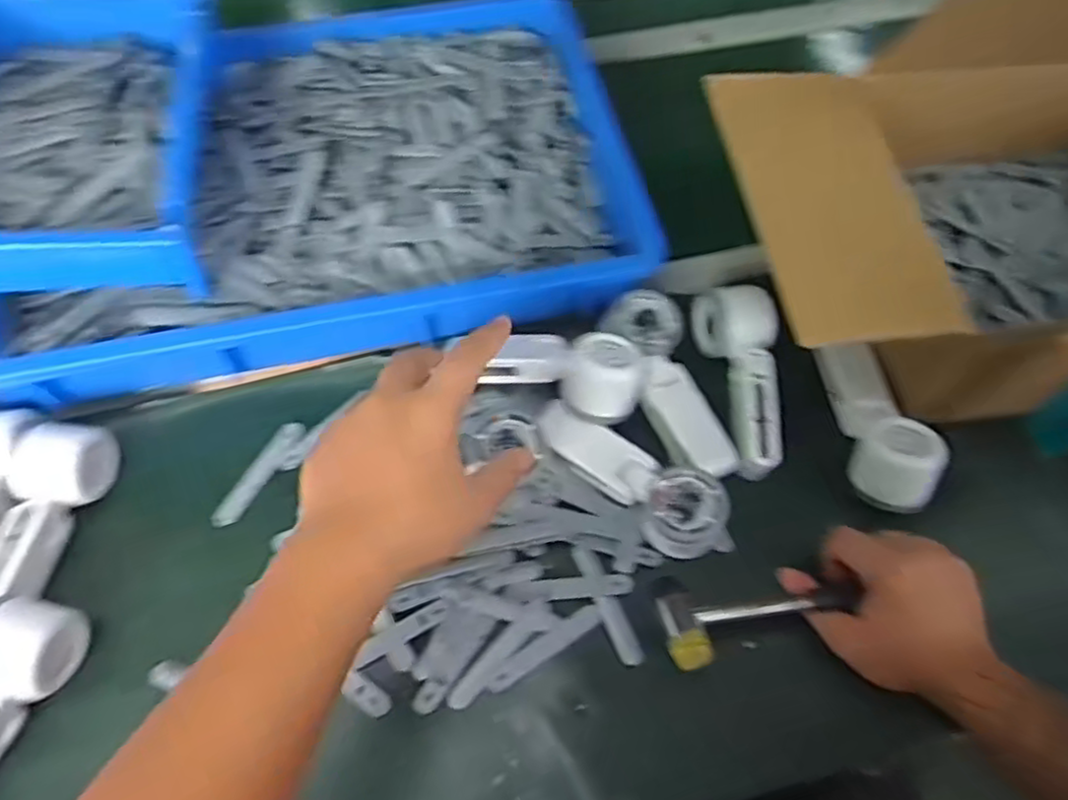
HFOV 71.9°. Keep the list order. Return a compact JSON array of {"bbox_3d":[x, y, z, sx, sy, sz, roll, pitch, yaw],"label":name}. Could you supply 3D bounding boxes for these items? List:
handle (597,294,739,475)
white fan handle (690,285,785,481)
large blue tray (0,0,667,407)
[{"bbox_3d":[0.114,-0.013,0.615,0.052,0.038,0.165,-21,80,-12],"label":"handle"},{"bbox_3d":[0.177,-0.018,0.622,0.051,0.056,0.167,-5,73,-3],"label":"white fan handle"},{"bbox_3d":[-0.204,-0.212,0.685,0.560,0.067,0.395,-10,60,-6],"label":"large blue tray"}]

